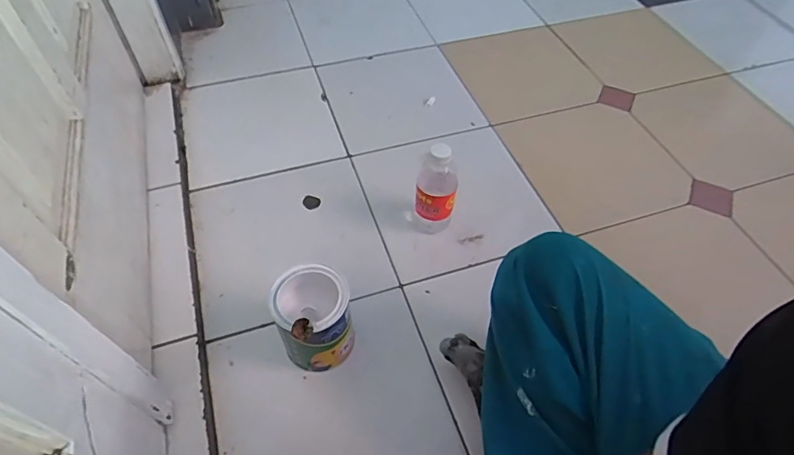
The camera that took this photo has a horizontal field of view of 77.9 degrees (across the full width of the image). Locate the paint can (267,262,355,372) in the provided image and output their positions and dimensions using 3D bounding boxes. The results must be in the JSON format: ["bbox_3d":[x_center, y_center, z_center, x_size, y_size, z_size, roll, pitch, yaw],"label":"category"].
[{"bbox_3d":[-0.109,0.122,0.653,0.093,0.130,0.104,-11,54,-9],"label":"paint can"}]

